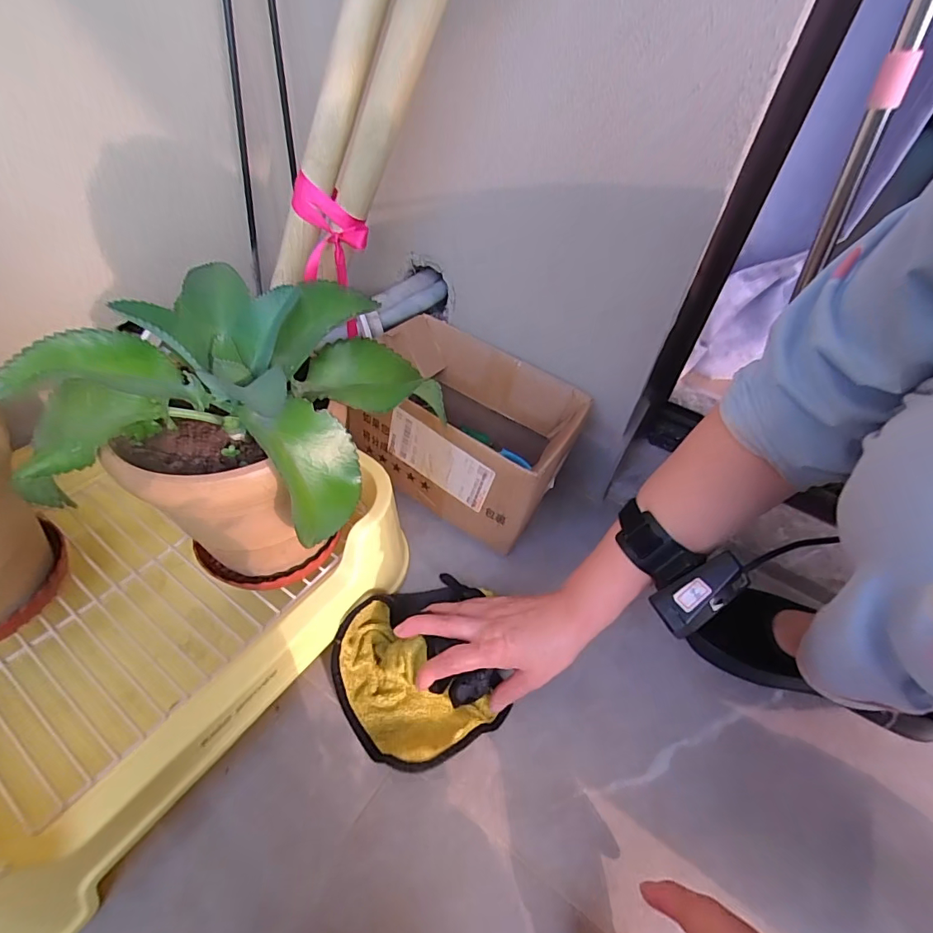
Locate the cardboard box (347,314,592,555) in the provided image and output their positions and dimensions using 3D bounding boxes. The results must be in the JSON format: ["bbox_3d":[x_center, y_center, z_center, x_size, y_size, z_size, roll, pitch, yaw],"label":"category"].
[{"bbox_3d":[0.004,-0.049,0.560,0.219,0.149,0.159,27,48,18],"label":"cardboard box"}]

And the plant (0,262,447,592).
[{"bbox_3d":[-0.168,-0.016,0.383,0.265,0.223,0.161,4,45,-4],"label":"plant"}]

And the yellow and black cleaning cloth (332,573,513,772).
[{"bbox_3d":[-0.047,0.181,0.433,0.141,0.044,0.158,-6,47,-13],"label":"yellow and black cleaning cloth"}]

